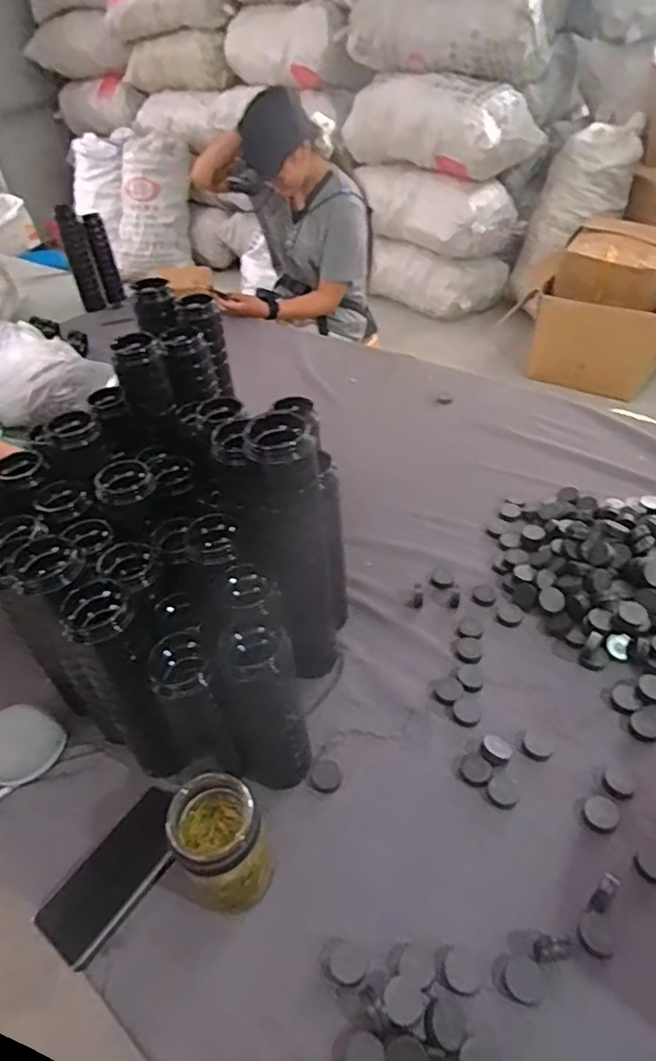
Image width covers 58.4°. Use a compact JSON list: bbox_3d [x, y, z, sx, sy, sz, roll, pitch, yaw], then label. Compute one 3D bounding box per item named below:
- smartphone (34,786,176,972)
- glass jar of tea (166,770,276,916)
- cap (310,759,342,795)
[{"bbox_3d":[-0.207,0.342,0.585,0.075,0.014,0.155,24,56,33],"label":"smartphone"},{"bbox_3d":[-0.098,0.293,0.544,0.077,0.135,0.077,-2,41,2],"label":"glass jar of tea"},{"bbox_3d":[-0.002,0.272,0.650,0.031,0.014,0.033,-2,41,2],"label":"cap"}]

